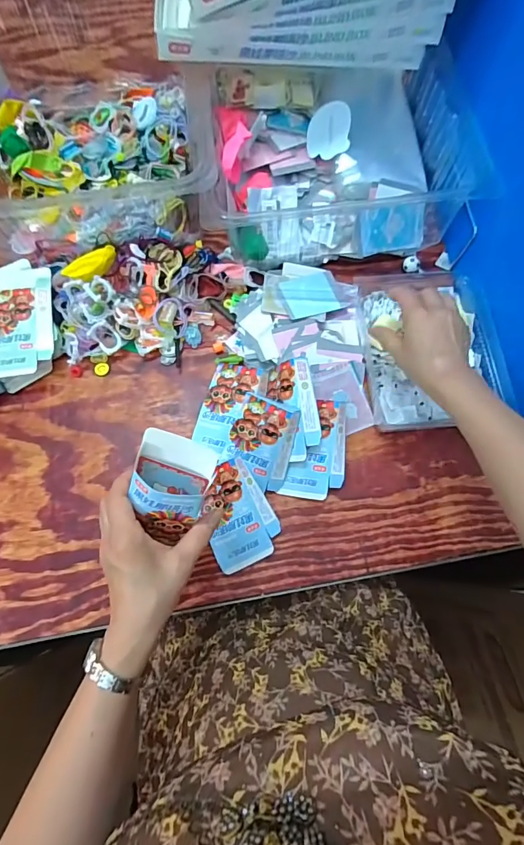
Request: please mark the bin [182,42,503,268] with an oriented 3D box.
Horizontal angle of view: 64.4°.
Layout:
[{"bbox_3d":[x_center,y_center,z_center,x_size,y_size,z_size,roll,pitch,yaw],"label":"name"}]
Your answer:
[{"bbox_3d":[0.086,-0.392,0.579,0.346,0.117,0.309,-7,73,-3],"label":"bin"}]

